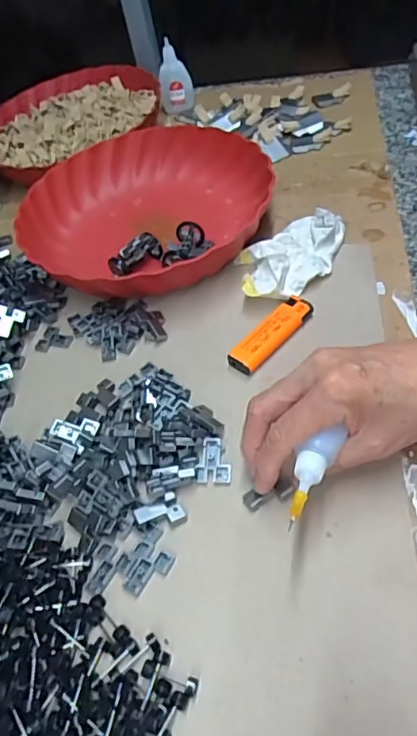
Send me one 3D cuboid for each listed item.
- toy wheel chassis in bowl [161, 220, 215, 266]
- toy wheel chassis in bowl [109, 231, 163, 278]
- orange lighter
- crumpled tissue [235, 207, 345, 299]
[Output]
[{"bbox_3d":[-0.026,-0.113,0.503,0.038,0.020,0.054,25,57,25],"label":"toy wheel chassis in bowl"},{"bbox_3d":[-0.067,-0.105,0.501,0.054,0.030,0.020,-32,54,-20],"label":"toy wheel chassis in bowl"},{"bbox_3d":[0.048,-0.029,0.428,0.027,0.015,0.078,33,60,29],"label":"orange lighter"},{"bbox_3d":[0.074,-0.102,0.476,0.114,0.027,0.072,-22,51,-12],"label":"crumpled tissue"}]

